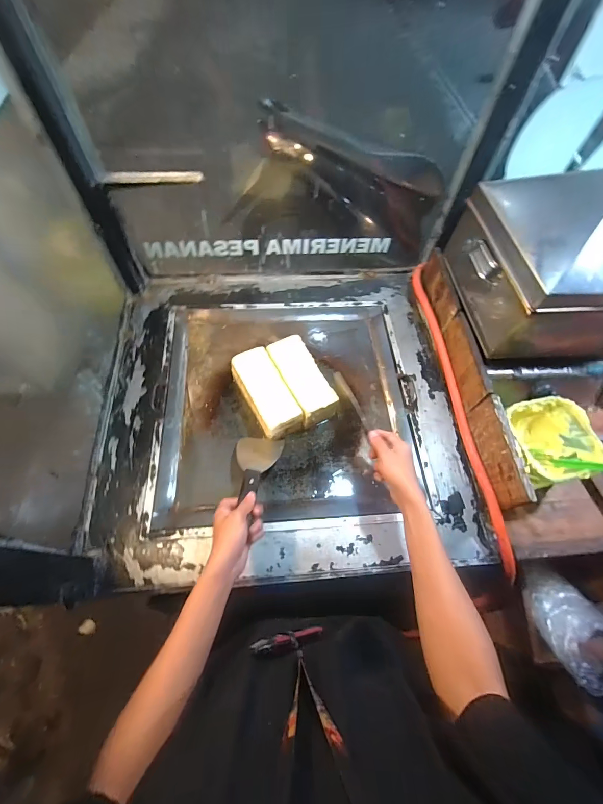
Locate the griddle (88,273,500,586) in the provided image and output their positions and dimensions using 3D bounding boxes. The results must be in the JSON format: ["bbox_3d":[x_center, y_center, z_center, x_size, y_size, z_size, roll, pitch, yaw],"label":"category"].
[{"bbox_3d":[-0.037,-0.011,0.744,0.704,0.057,0.704,-3,59,-4],"label":"griddle"}]

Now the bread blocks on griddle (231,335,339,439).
[{"bbox_3d":[-0.033,-0.027,0.722,0.167,0.070,0.193,-23,65,-15],"label":"bread blocks on griddle"}]

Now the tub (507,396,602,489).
[{"bbox_3d":[0.436,0.086,0.644,0.159,0.114,0.146,-7,63,-9],"label":"tub"}]

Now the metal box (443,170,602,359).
[{"bbox_3d":[0.494,-0.266,0.649,0.330,0.286,0.291,0,63,-6],"label":"metal box"}]

